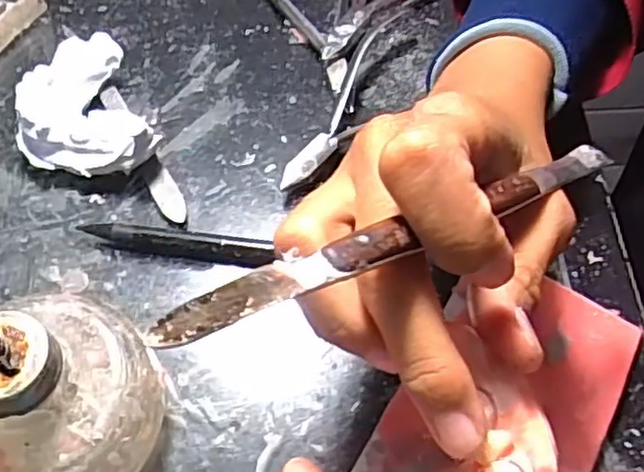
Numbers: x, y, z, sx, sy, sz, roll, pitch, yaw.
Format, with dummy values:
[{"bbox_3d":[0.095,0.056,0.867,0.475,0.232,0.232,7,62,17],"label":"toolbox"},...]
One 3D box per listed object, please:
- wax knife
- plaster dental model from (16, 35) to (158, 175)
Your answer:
[{"bbox_3d":[0.033,-0.006,0.169,0.172,0.005,0.009,-19,59,-42],"label":"wax knife"},{"bbox_3d":[-0.115,-0.058,0.322,0.056,0.032,0.079,-22,64,-13],"label":"plaster dental model"}]

